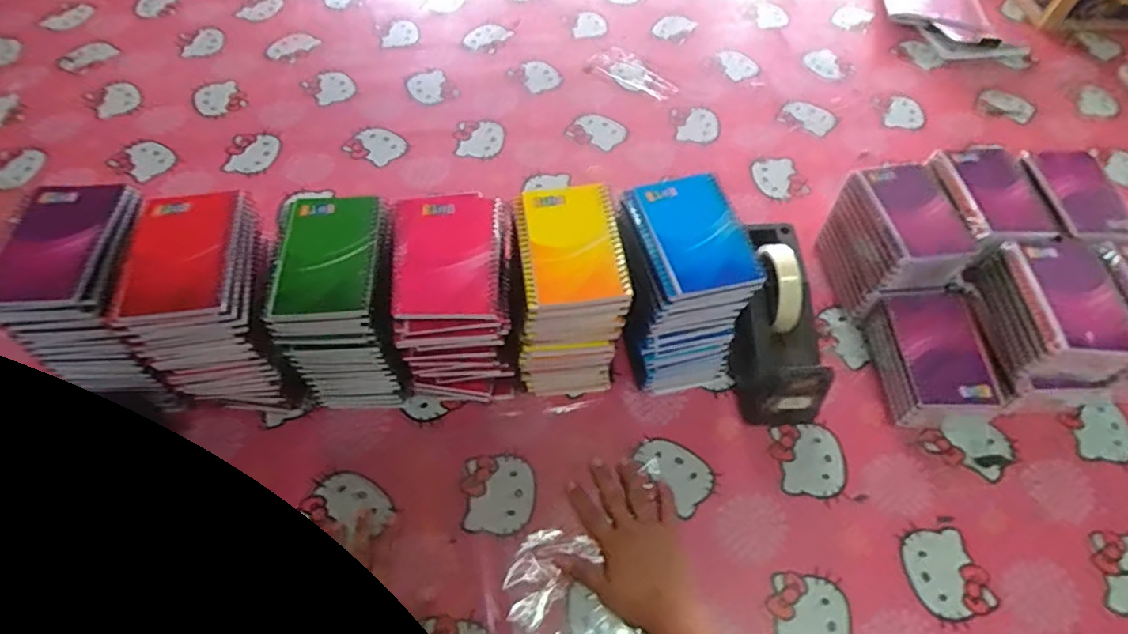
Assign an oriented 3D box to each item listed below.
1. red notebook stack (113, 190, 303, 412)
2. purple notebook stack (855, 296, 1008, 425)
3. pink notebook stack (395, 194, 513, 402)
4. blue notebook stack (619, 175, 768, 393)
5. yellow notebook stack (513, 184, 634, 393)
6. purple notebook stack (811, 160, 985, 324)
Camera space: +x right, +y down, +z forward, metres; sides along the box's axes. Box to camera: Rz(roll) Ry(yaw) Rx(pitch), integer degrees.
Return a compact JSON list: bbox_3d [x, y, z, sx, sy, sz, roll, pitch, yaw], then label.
[{"bbox_3d":[-0.320,-0.007,0.584,0.114,0.178,0.137,-1,57,-2],"label":"red notebook stack"},{"bbox_3d":[0.396,0.046,0.645,0.097,0.069,0.139,1,58,0],"label":"purple notebook stack"},{"bbox_3d":[-0.107,-0.009,0.608,0.108,0.182,0.139,-4,59,-3],"label":"pink notebook stack"},{"bbox_3d":[0.115,-0.024,0.622,0.100,0.189,0.140,-11,59,-7],"label":"blue notebook stack"},{"bbox_3d":[0.000,-0.019,0.613,0.103,0.179,0.134,-5,59,-4],"label":"yellow notebook stack"},{"bbox_3d":[0.378,-0.082,0.697,0.110,0.123,0.136,-13,59,-8],"label":"purple notebook stack"}]

